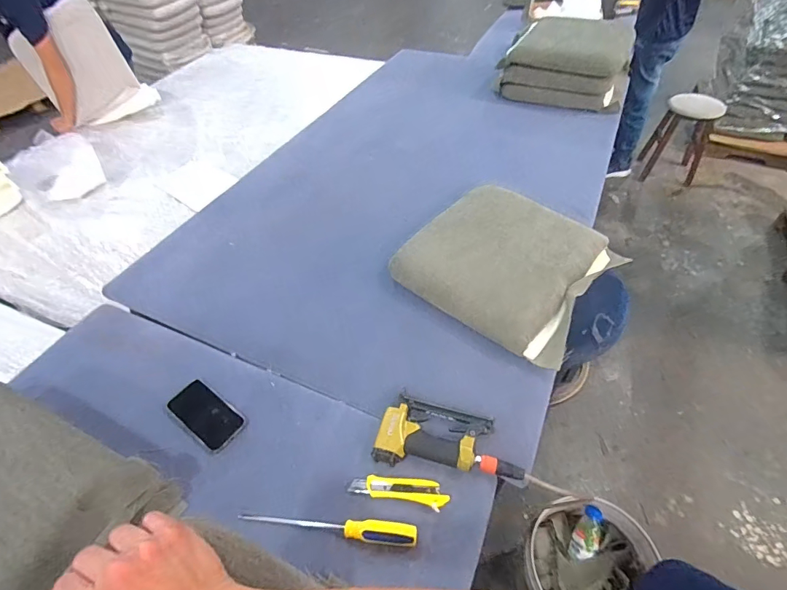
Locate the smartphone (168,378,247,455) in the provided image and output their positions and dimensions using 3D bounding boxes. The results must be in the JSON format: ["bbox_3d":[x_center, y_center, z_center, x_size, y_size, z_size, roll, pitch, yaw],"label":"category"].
[{"bbox_3d":[-0.361,0.226,0.778,0.165,0.016,0.079,28,56,24],"label":"smartphone"}]

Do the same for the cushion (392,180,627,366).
[{"bbox_3d":[0.270,-0.088,0.973,0.425,0.091,0.438,29,56,24],"label":"cushion"}]

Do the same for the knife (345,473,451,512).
[{"bbox_3d":[0.010,0.331,0.696,0.163,0.010,0.043,9,50,10],"label":"knife"}]

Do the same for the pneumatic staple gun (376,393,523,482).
[{"bbox_3d":[0.099,0.255,0.717,0.250,0.039,0.122,10,51,11],"label":"pneumatic staple gun"}]

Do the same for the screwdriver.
[{"bbox_3d":[-0.104,0.368,0.646,0.280,0.023,0.031,3,50,5],"label":"screwdriver"}]

